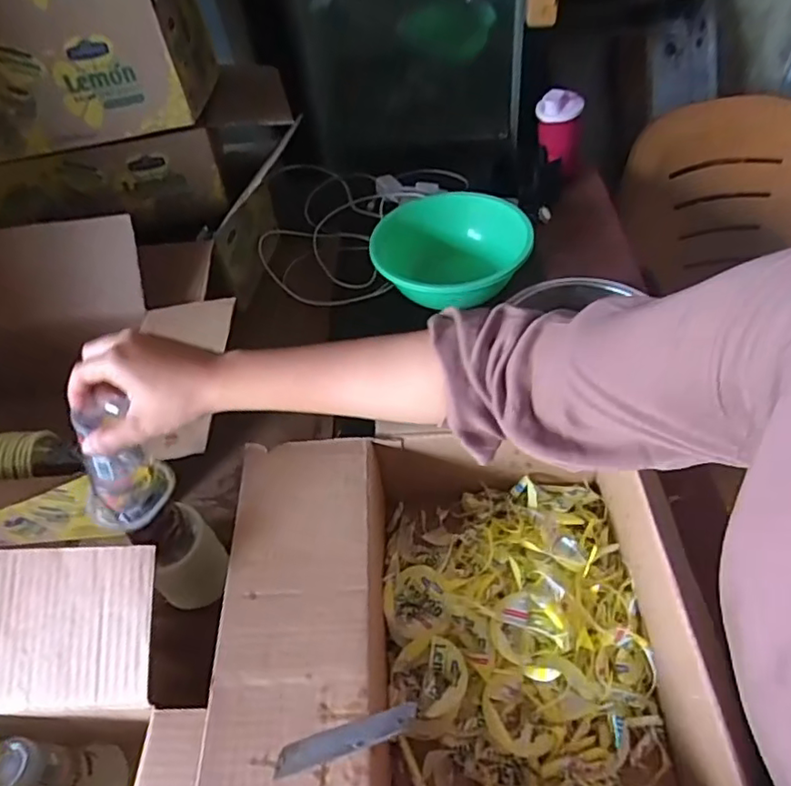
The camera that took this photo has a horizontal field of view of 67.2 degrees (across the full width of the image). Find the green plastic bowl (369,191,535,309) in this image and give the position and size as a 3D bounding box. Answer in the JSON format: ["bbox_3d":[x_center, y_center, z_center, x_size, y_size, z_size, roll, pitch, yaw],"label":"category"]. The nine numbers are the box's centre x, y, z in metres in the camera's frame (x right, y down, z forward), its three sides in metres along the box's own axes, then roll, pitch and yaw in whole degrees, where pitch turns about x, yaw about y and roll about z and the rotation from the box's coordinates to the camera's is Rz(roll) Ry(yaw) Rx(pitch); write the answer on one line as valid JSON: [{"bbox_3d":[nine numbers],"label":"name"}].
[{"bbox_3d":[0.083,-0.203,0.897,0.226,0.087,0.217,-3,49,3],"label":"green plastic bowl"}]

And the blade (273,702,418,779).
[{"bbox_3d":[-0.034,0.240,0.415,0.101,0.004,0.018,-16,50,-8],"label":"blade"}]

